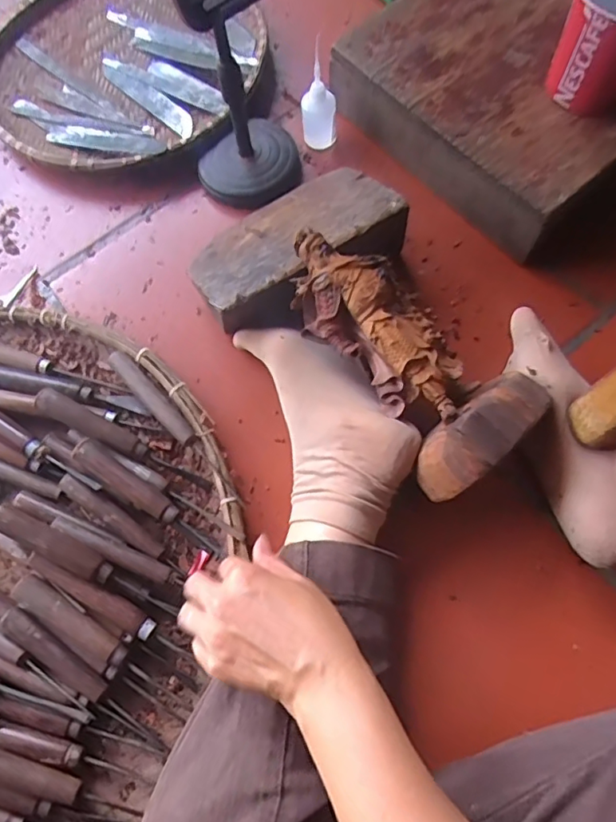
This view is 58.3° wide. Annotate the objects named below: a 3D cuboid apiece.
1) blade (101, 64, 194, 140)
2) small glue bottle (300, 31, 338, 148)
[{"bbox_3d":[-0.187,-0.372,0.655,0.029,0.004,0.166,-44,70,-5],"label":"blade"},{"bbox_3d":[0.012,-0.325,0.580,0.036,0.106,0.028,-3,69,0],"label":"small glue bottle"}]

